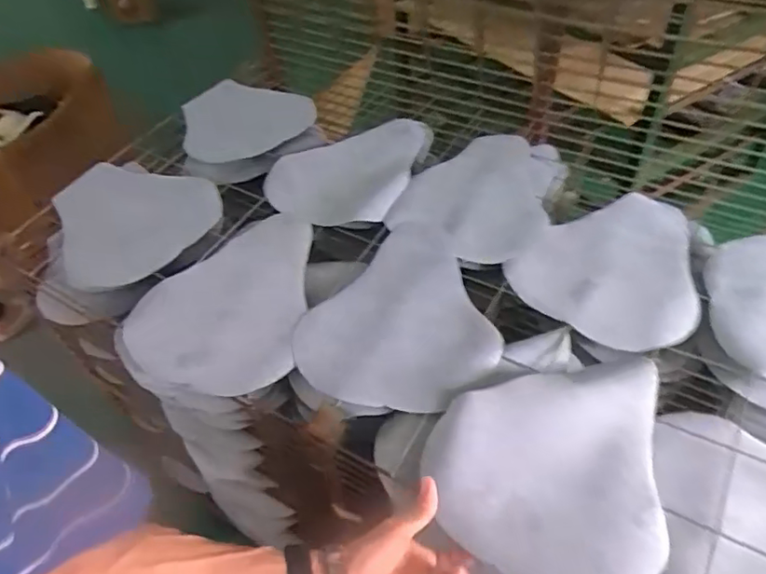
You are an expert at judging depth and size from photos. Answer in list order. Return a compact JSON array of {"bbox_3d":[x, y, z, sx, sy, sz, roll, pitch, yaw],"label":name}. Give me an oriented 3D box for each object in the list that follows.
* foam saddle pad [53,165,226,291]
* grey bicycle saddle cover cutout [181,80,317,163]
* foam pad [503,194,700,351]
[{"bbox_3d":[-0.390,-0.108,0.893,0.231,0.056,0.241,-32,52,-23],"label":"foam saddle pad"},{"bbox_3d":[-0.323,-0.364,1.277,0.439,0.184,0.015,-4,57,43],"label":"grey bicycle saddle cover cutout"},{"bbox_3d":[0.330,-0.036,0.775,0.274,0.009,0.222,-37,54,-26],"label":"foam pad"}]

